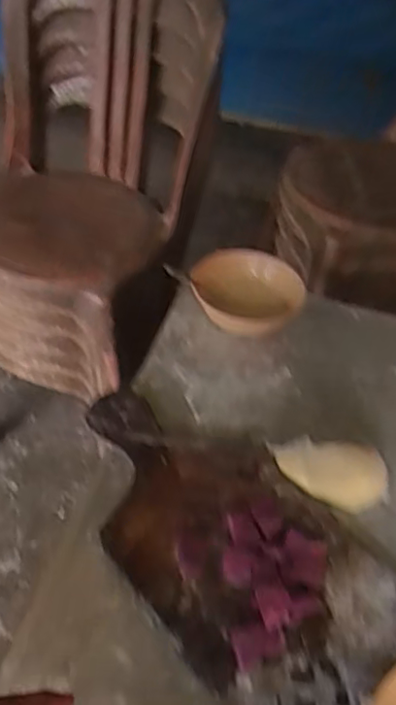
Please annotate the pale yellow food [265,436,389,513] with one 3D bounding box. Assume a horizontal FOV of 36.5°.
[{"bbox_3d":[0.134,0.124,0.611,0.119,0.061,0.038,7,43,-1],"label":"pale yellow food"}]

